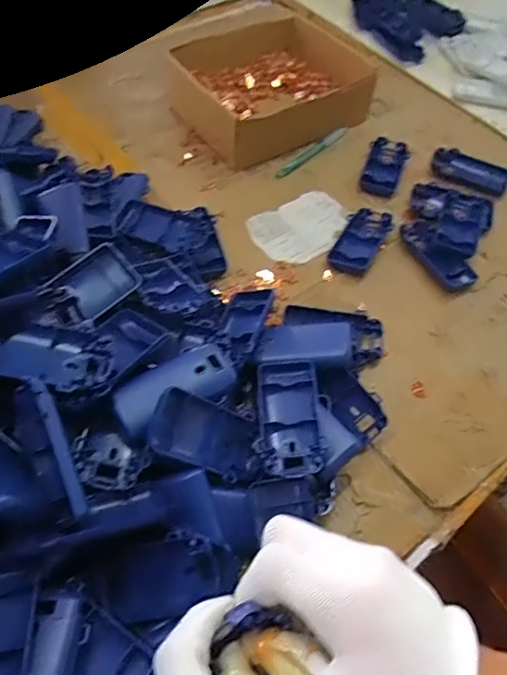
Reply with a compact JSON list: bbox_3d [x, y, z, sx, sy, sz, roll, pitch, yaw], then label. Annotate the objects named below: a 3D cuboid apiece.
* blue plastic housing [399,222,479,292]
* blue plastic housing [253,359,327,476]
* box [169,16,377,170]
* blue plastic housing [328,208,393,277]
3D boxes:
[{"bbox_3d":[0.196,-0.092,0.571,0.044,0.019,0.095,-27,63,-19],"label":"blue plastic housing"},{"bbox_3d":[0.028,0.061,0.413,0.048,0.015,0.095,0,55,-5],"label":"blue plastic housing"},{"bbox_3d":[0.019,-0.322,0.680,0.212,0.065,0.190,-32,65,-22],"label":"box"},{"bbox_3d":[0.117,-0.107,0.577,0.045,0.013,0.097,24,59,11],"label":"blue plastic housing"}]

